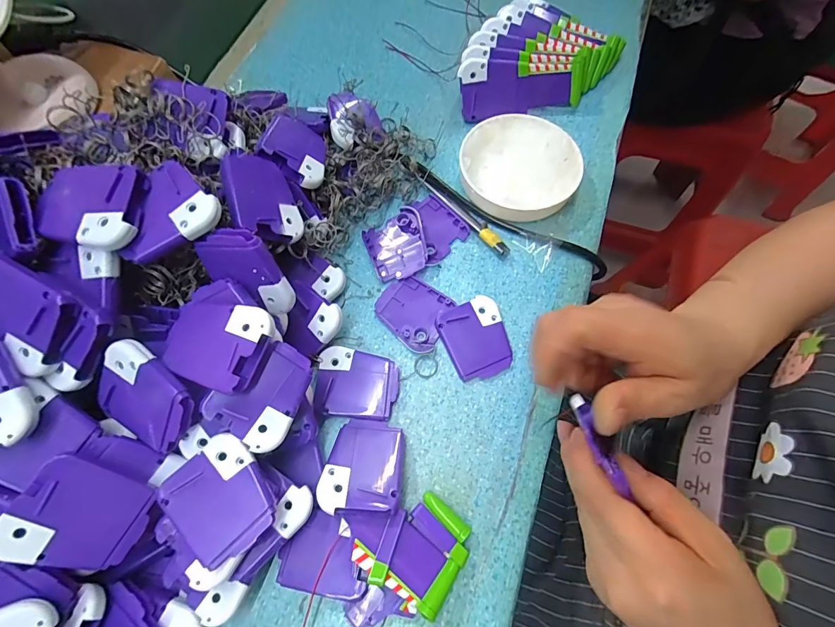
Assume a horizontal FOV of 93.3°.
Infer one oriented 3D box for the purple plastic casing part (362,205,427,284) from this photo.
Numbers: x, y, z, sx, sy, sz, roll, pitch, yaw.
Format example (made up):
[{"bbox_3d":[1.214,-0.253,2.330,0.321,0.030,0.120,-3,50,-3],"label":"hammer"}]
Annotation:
[{"bbox_3d":[-0.017,-0.060,0.344,0.050,0.011,0.057,-20,70,-6],"label":"purple plastic casing part"}]

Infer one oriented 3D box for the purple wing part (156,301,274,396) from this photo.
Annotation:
[{"bbox_3d":[-0.124,0.016,0.239,0.065,0.015,0.051,19,71,9],"label":"purple wing part"}]

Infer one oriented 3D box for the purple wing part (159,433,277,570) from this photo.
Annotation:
[{"bbox_3d":[-0.113,0.107,0.228,0.059,0.004,0.051,42,69,12],"label":"purple wing part"}]

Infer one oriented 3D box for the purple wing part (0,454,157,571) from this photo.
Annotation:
[{"bbox_3d":[-0.181,0.110,0.213,0.060,0.004,0.050,40,64,-23],"label":"purple wing part"}]

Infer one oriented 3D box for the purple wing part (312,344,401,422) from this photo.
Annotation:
[{"bbox_3d":[-0.046,0.053,0.302,0.060,0.011,0.050,5,69,4],"label":"purple wing part"}]

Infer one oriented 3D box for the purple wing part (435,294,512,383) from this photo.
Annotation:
[{"bbox_3d":[0.047,0.020,0.315,0.050,0.009,0.062,-21,70,-6],"label":"purple wing part"}]

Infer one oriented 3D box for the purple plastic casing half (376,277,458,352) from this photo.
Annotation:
[{"bbox_3d":[-0.004,-0.002,0.326,0.058,0.005,0.053,28,72,12],"label":"purple plastic casing half"}]

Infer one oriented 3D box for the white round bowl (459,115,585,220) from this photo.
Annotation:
[{"bbox_3d":[0.092,-0.133,0.359,0.103,0.027,0.100,-1,69,2],"label":"white round bowl"}]

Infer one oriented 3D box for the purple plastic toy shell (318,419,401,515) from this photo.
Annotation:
[{"bbox_3d":[-0.037,0.102,0.270,0.052,0.004,0.062,5,46,-3],"label":"purple plastic toy shell"}]

